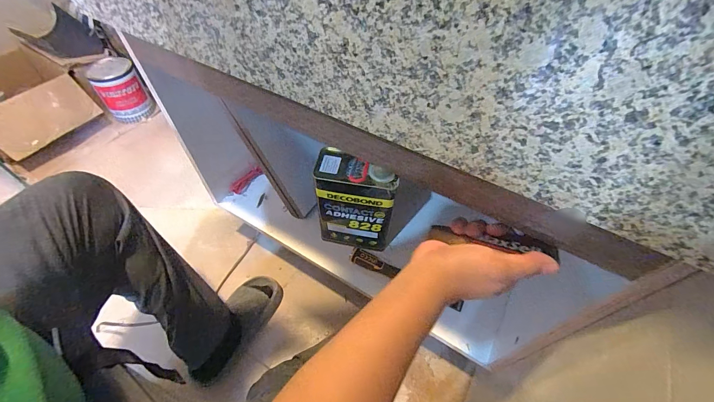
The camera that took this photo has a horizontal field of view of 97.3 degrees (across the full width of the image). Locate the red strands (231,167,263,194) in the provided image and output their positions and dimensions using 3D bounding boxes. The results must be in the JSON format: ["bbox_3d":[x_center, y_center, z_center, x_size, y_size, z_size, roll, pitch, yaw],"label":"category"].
[{"bbox_3d":[-0.309,-0.057,0.881,0.099,0.030,0.021,-41,60,-1],"label":"red strands"}]

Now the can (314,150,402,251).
[{"bbox_3d":[-0.003,0.005,0.708,0.167,0.239,0.094,9,52,6],"label":"can"}]

